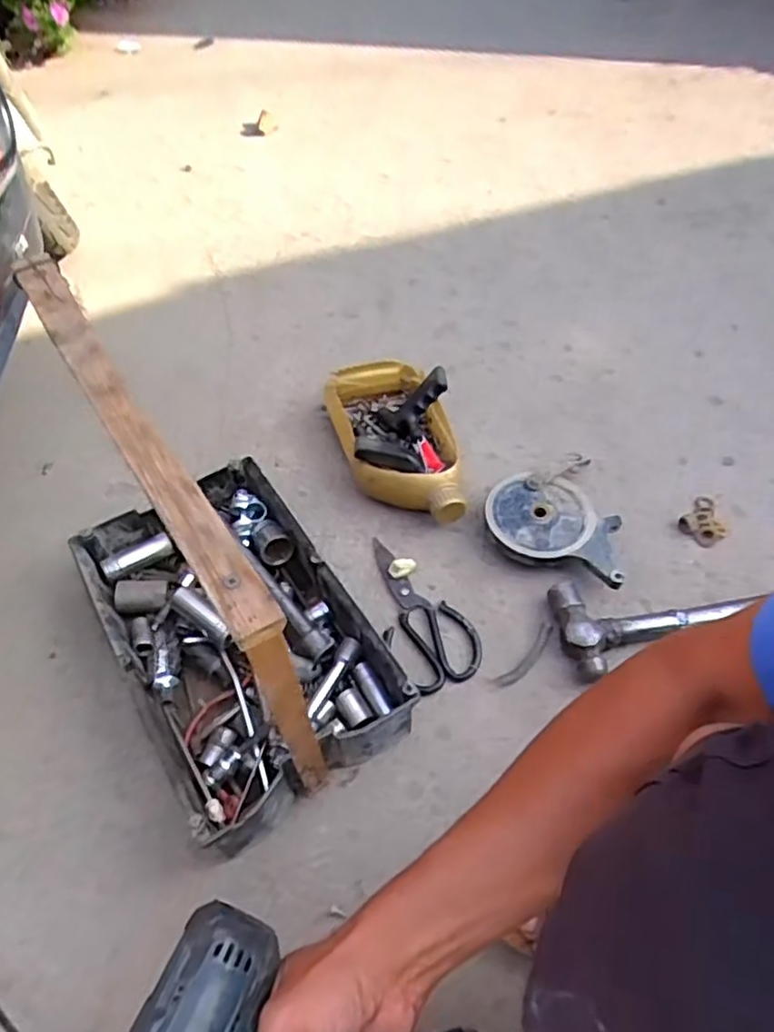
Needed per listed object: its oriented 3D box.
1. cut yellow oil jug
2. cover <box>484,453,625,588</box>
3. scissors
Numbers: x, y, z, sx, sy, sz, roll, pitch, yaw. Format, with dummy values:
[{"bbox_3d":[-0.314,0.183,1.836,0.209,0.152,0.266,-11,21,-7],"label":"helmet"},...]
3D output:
[{"bbox_3d":[0.018,-0.092,0.856,0.142,0.092,0.238,-16,53,-10],"label":"cut yellow oil jug"},{"bbox_3d":[0.196,0.016,0.794,0.147,0.047,0.177,-10,52,-6],"label":"cover"},{"bbox_3d":[0.046,0.098,0.747,0.075,0.011,0.192,-14,52,-9],"label":"scissors"}]

